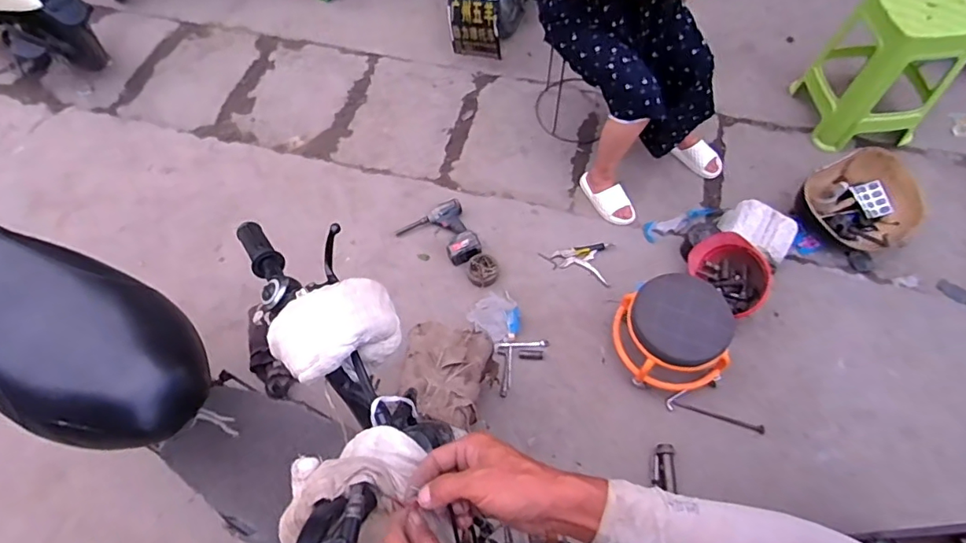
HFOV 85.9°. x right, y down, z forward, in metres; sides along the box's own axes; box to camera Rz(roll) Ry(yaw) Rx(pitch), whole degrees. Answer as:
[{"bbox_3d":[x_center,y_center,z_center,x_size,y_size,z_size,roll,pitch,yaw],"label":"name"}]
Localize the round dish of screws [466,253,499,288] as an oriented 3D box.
[{"bbox_3d":[-0.003,-0.009,1.772,0.104,0.030,0.130,-18,62,-7],"label":"round dish of screws"}]

